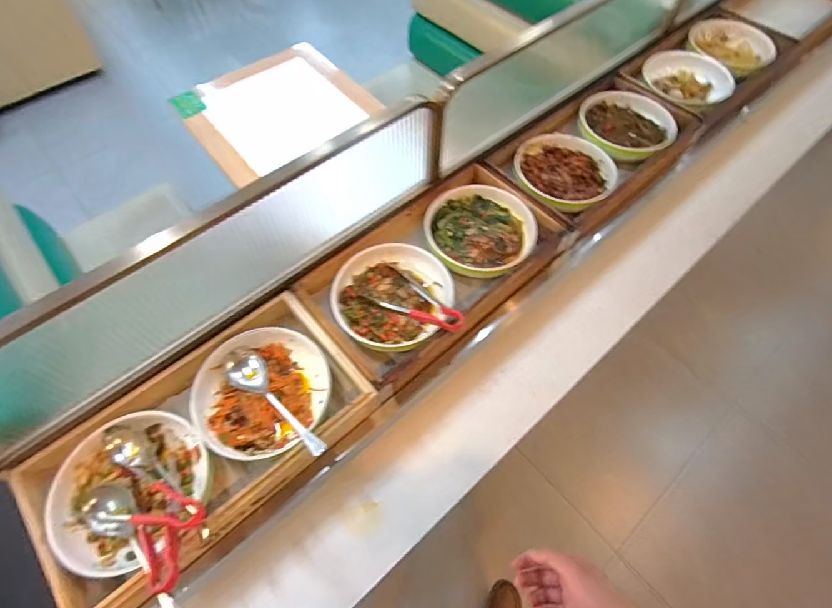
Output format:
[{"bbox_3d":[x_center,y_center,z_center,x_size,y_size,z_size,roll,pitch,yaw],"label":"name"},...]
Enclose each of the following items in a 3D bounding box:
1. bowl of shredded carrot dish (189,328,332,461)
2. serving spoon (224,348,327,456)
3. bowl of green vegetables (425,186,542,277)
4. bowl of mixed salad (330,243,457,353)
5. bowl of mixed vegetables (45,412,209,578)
[{"bbox_3d":[-0.287,0.164,0.822,0.237,0.056,0.233,0,61,-1],"label":"bowl of shredded carrot dish"},{"bbox_3d":[-0.255,0.177,0.783,0.066,0.044,0.273,-41,56,-20],"label":"serving spoon"},{"bbox_3d":[0.144,-0.162,0.993,0.235,0.062,0.239,0,61,-1],"label":"bowl of green vegetables"},{"bbox_3d":[-0.049,-0.013,0.920,0.249,0.052,0.241,0,61,-1],"label":"bowl of mixed salad"},{"bbox_3d":[-0.481,0.308,0.722,0.226,0.086,0.233,0,61,-1],"label":"bowl of mixed vegetables"}]

